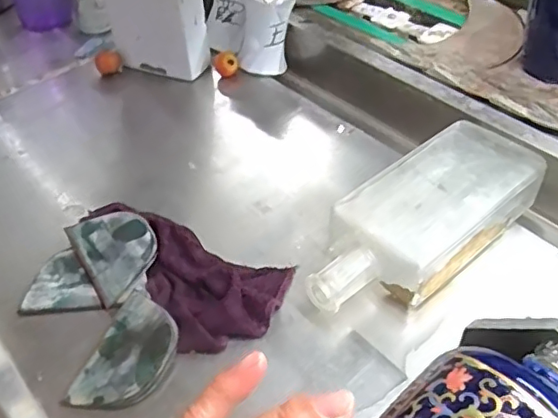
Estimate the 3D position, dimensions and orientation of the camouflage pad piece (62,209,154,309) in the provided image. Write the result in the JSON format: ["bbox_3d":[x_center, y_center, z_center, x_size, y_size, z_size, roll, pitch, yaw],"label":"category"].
[{"bbox_3d":[-0.129,0.030,0.459,0.058,0.005,0.080,-34,61,-10],"label":"camouflage pad piece"}]

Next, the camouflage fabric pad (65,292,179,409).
[{"bbox_3d":[-0.099,0.101,0.398,0.059,0.010,0.085,14,49,18],"label":"camouflage fabric pad"}]

